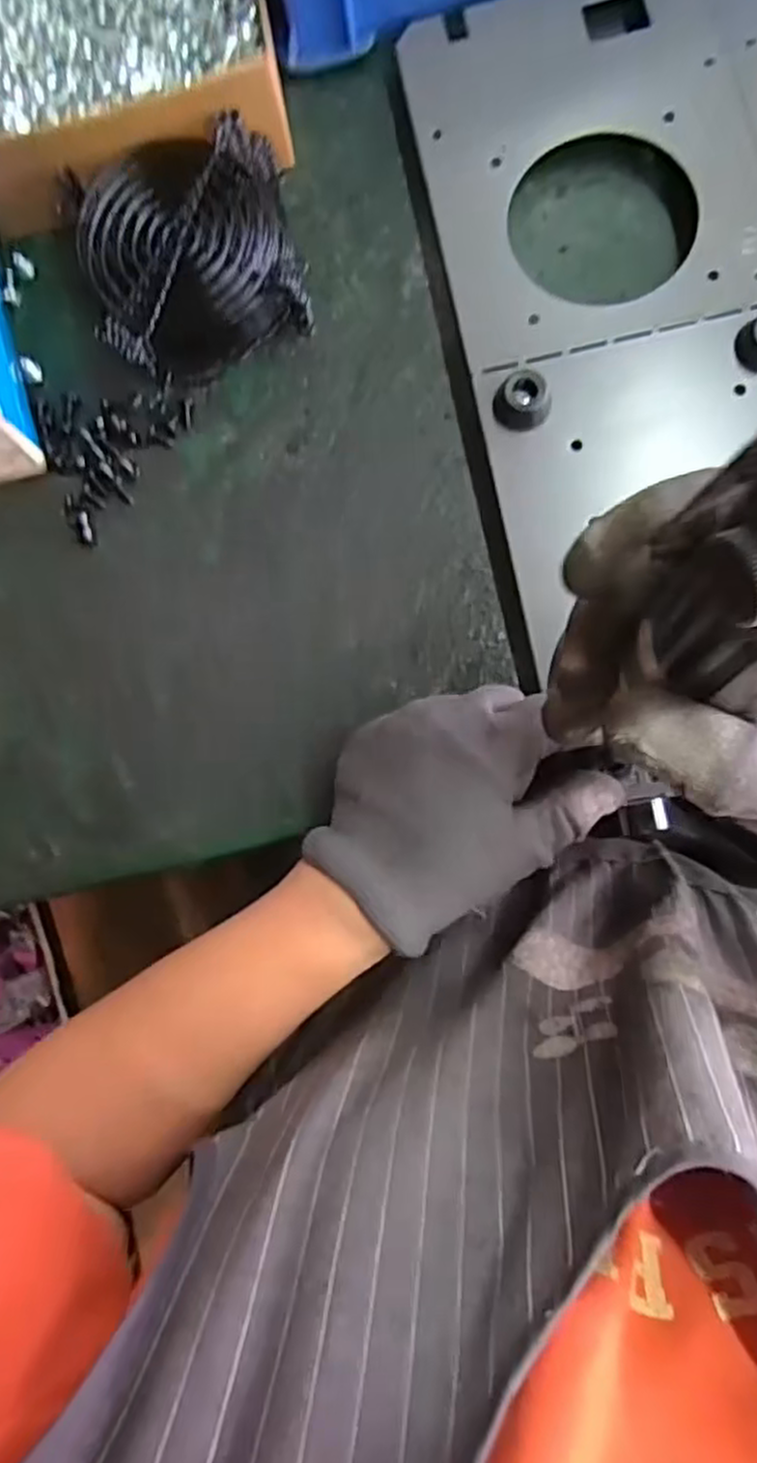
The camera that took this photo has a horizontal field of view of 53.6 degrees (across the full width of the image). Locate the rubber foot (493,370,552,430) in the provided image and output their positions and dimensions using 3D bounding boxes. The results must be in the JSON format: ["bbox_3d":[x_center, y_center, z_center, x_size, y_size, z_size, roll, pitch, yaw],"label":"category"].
[{"bbox_3d":[0.065,-0.148,0.335,0.022,0.016,0.021,0,85,5],"label":"rubber foot"}]

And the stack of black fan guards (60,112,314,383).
[{"bbox_3d":[-0.087,-0.227,0.359,0.098,0.044,0.092,-17,83,3],"label":"stack of black fan guards"}]

